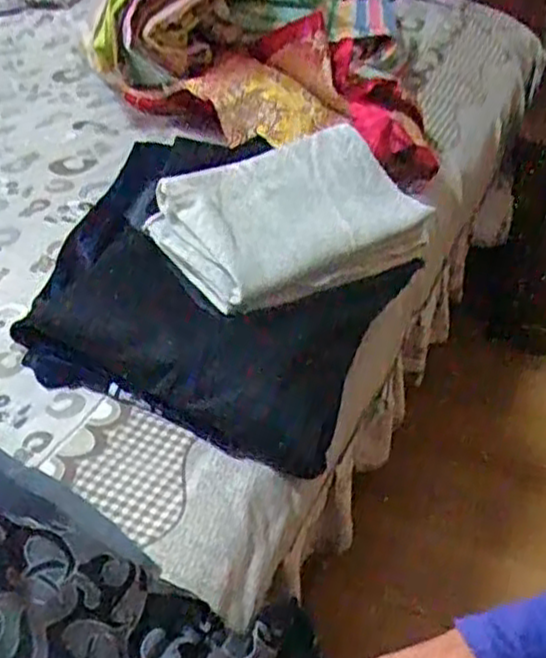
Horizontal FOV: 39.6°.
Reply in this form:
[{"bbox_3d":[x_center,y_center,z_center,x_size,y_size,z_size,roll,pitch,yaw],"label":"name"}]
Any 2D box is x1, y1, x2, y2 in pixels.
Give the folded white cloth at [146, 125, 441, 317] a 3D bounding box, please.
[{"bbox_3d":[0.020,-0.113,0.743,0.262,0.052,0.177,-21,65,-31],"label":"folded white cloth"}]

